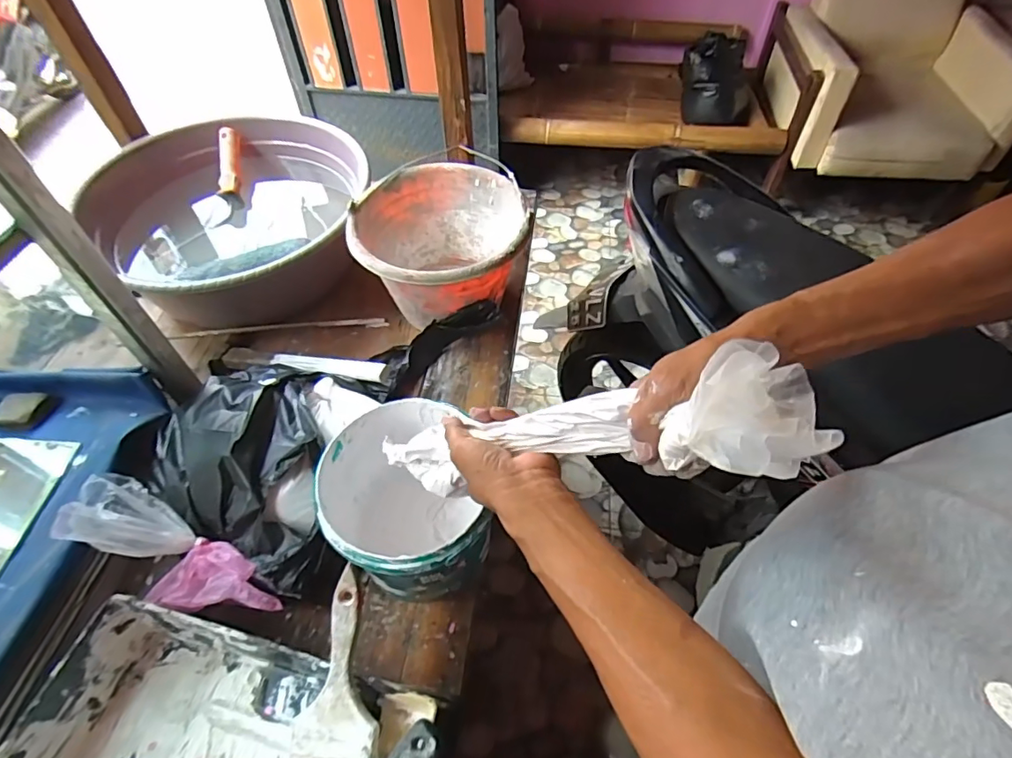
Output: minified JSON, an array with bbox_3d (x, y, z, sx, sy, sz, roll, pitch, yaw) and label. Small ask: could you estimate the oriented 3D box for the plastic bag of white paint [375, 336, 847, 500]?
[{"bbox_3d":[0.033,0.038,0.363,0.338,0.064,0.062,-16,38,45],"label":"plastic bag of white paint"}]

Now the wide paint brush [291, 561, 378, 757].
[{"bbox_3d":[-0.143,0.266,0.454,0.073,0.017,0.189,5,77,4],"label":"wide paint brush"}]

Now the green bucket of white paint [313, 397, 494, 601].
[{"bbox_3d":[-0.105,0.126,0.542,0.188,0.141,0.164,15,55,12],"label":"green bucket of white paint"}]

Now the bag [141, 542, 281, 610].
[{"bbox_3d":[-0.298,0.199,0.533,0.150,0.048,0.067,4,53,3],"label":"bag"}]

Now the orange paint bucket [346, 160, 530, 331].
[{"bbox_3d":[-0.093,-0.177,0.775,0.234,0.156,0.231,0,53,0],"label":"orange paint bucket"}]

